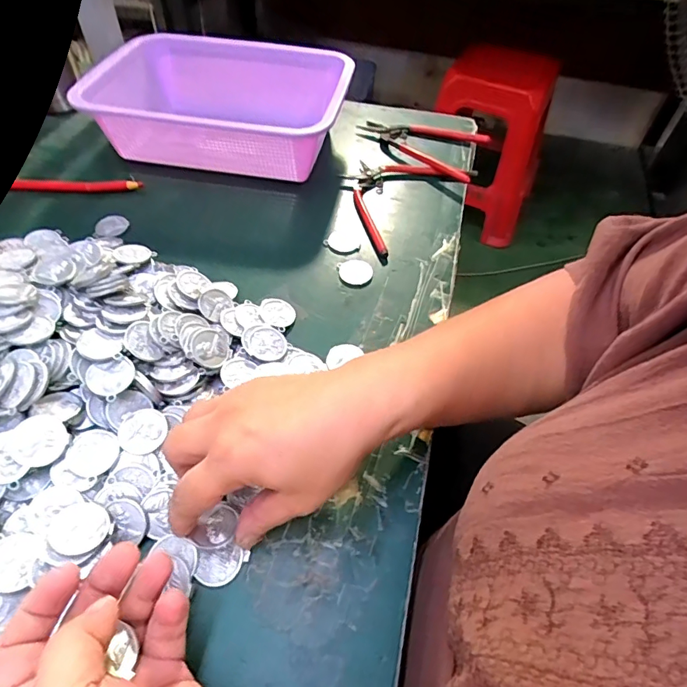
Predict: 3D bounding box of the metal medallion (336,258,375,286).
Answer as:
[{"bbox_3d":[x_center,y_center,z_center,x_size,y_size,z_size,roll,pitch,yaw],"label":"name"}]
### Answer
[{"bbox_3d":[0.011,-0.066,0.420,0.031,0.004,0.030,1,52,-2],"label":"metal medallion"}]

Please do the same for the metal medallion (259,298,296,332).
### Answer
[{"bbox_3d":[-0.055,-0.025,0.379,0.030,0.004,0.030,12,48,-13],"label":"metal medallion"}]

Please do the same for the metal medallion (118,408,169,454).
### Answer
[{"bbox_3d":[-0.127,0.054,0.293,0.028,0.004,0.028,19,54,11],"label":"metal medallion"}]

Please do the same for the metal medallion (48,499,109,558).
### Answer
[{"bbox_3d":[-0.149,0.103,0.261,0.032,0.007,0.028,41,43,21],"label":"metal medallion"}]

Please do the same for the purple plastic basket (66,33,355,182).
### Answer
[{"bbox_3d":[-0.128,-0.262,0.523,0.256,0.081,0.184,9,52,4],"label":"purple plastic basket"}]

